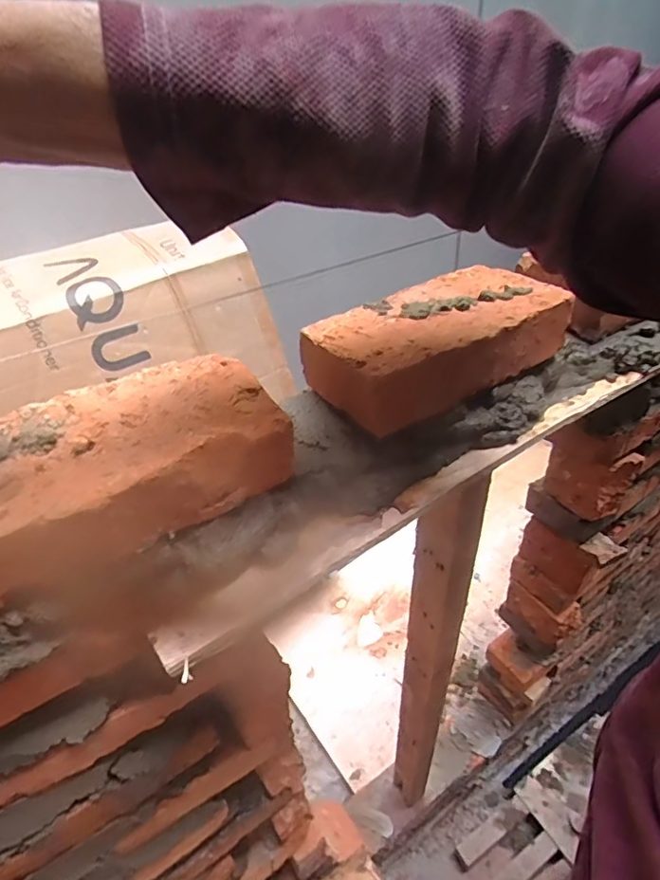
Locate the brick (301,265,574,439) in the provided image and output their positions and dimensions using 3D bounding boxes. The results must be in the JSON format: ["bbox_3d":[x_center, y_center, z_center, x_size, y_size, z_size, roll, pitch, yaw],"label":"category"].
[{"bbox_3d":[0.081,-0.078,0.412,0.188,0.050,0.097,-25,44,-24],"label":"brick"}]

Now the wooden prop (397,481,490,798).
[{"bbox_3d":[0.133,0.330,0.736,0.067,0.756,0.046,8,41,14],"label":"wooden prop"}]

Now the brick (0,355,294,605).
[{"bbox_3d":[-0.123,0.017,0.310,0.188,0.055,0.087,-23,43,-22],"label":"brick"}]

